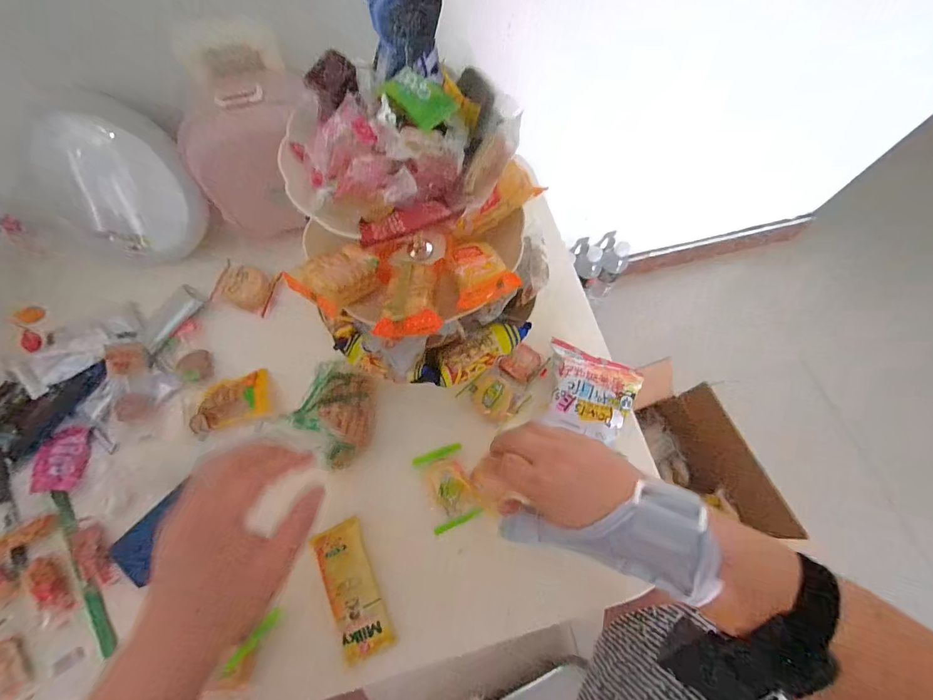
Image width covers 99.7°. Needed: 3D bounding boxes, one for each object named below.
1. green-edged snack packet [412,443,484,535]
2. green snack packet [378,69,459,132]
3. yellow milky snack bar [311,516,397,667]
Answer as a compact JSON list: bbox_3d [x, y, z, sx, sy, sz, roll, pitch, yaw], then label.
[{"bbox_3d":[-0.018,0.139,0.400,0.051,0.024,0.075,-19,71,-7],"label":"green-edged snack packet"},{"bbox_3d":[-0.028,-0.154,0.238,0.039,0.013,0.026,37,73,13],"label":"green snack packet"},{"bbox_3d":[-0.107,0.224,0.371,0.042,0.011,0.114,-24,71,-9],"label":"yellow milky snack bar"}]

